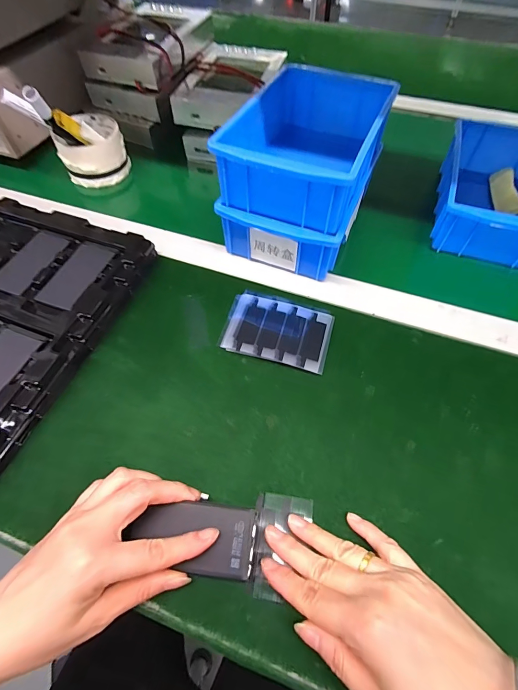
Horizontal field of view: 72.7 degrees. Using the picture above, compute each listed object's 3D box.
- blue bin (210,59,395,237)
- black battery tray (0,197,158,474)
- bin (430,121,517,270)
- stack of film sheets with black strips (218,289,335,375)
[{"bbox_3d":[0.053,-0.209,0.365,0.127,0.064,0.200,21,61,13],"label":"blue bin"},{"bbox_3d":[-0.257,-0.034,0.347,0.215,0.025,0.273,21,60,12],"label":"black battery tray"},{"bbox_3d":[0.291,-0.186,0.425,0.128,0.065,0.203,17,59,10],"label":"bin"},{"bbox_3d":[0.019,-0.018,0.354,0.104,0.010,0.080,14,59,8],"label":"stack of film sheets with black strips"}]

